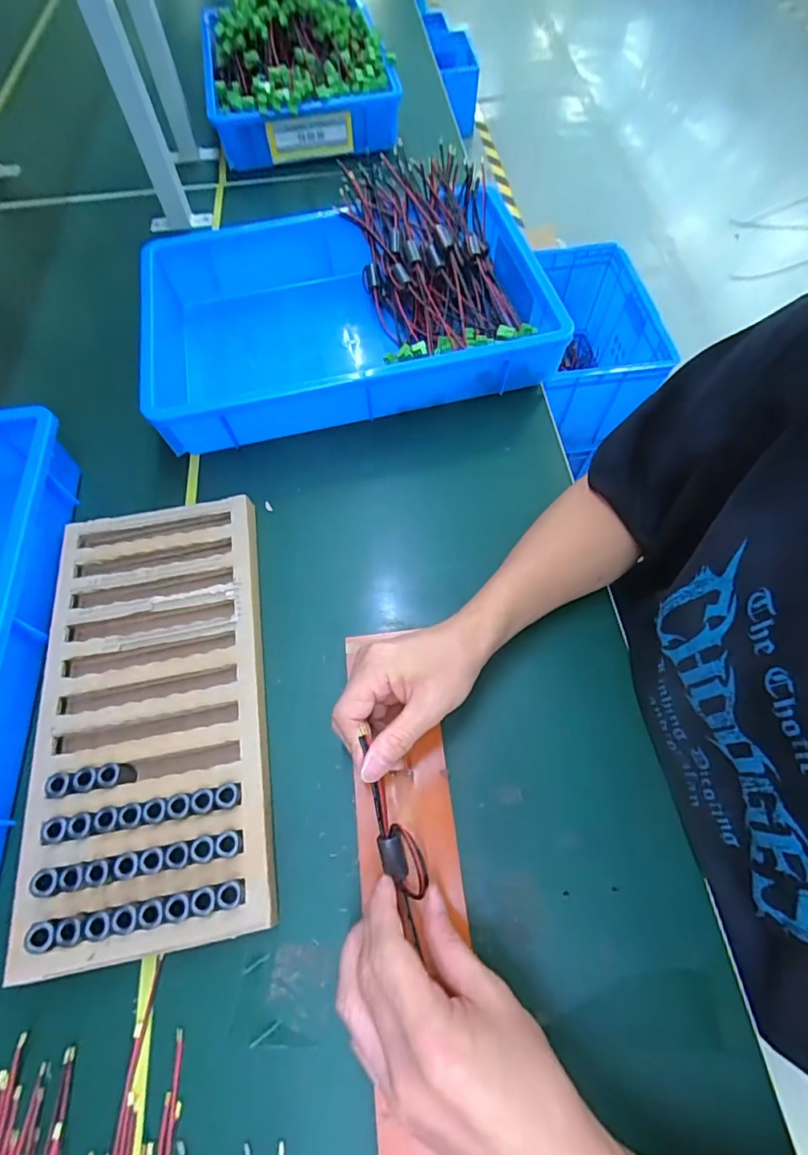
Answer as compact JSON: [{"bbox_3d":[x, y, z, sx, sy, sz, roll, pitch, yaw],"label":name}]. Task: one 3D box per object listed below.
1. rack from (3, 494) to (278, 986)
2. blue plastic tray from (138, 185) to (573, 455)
[{"bbox_3d":[-0.204,0.096,0.419,0.175,0.030,0.352,-9,64,-4],"label":"rack"},{"bbox_3d":[-0.064,-0.297,0.581,0.426,0.100,0.272,-11,64,-5],"label":"blue plastic tray"}]

